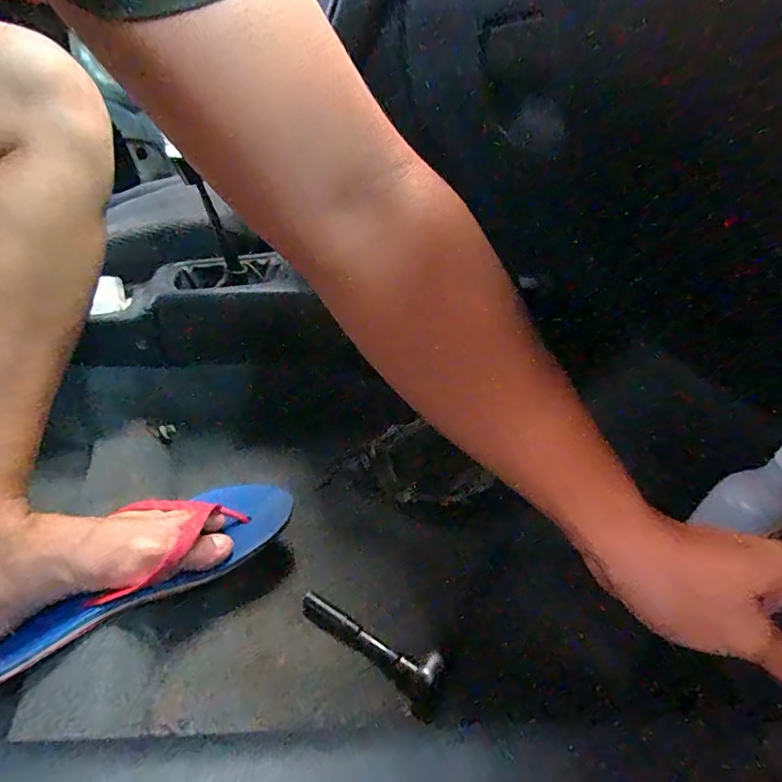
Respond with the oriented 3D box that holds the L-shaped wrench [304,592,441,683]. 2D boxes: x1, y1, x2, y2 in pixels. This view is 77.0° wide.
[{"bbox_3d":[-0.023,0.222,0.452,0.142,0.026,0.019,21,36,22],"label":"L-shaped wrench"}]

